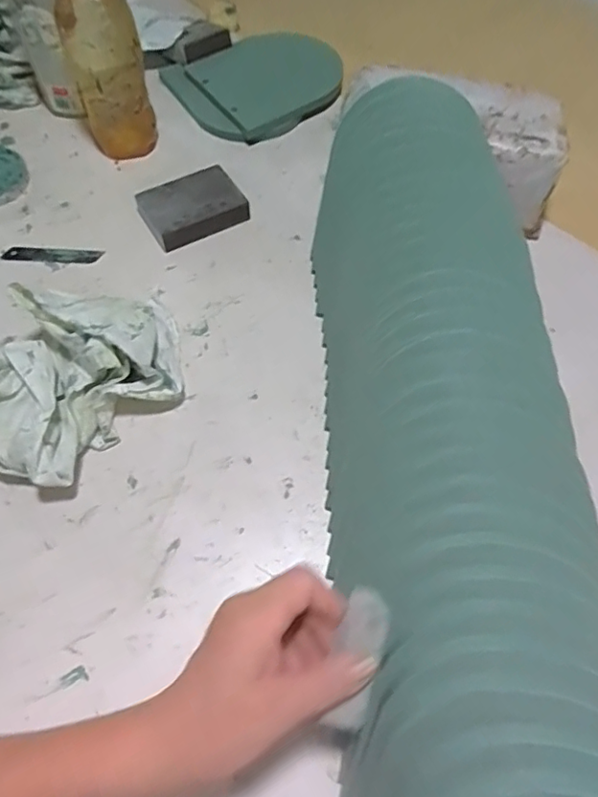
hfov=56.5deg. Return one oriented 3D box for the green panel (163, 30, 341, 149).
[{"bbox_3d":[-0.048,-0.386,0.671,0.193,0.039,0.149,-31,74,-6],"label":"green panel"}]

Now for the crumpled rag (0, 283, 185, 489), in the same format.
[{"bbox_3d":[-0.198,-0.012,0.459,0.229,0.071,0.145,-36,69,-19],"label":"crumpled rag"}]

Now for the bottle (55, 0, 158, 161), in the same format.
[{"bbox_3d":[-0.196,-0.344,0.556,0.075,0.205,0.062,-18,64,-11],"label":"bottle"}]

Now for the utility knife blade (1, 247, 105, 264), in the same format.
[{"bbox_3d":[-0.251,-0.147,0.566,0.100,0.006,0.016,5,62,1],"label":"utility knife blade"}]

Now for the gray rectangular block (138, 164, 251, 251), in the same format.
[{"bbox_3d":[-0.112,-0.202,0.585,0.101,0.027,0.075,-26,66,-15],"label":"gray rectangular block"}]

